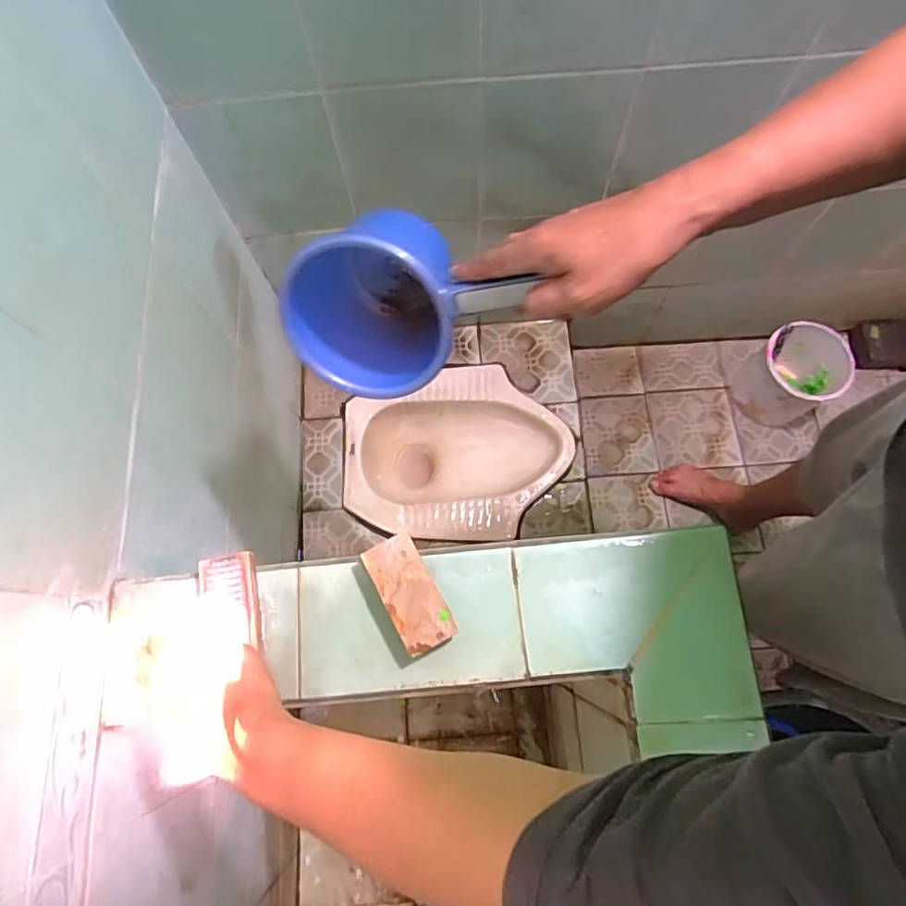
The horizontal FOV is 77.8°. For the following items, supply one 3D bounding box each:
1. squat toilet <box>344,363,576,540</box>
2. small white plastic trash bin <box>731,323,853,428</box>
[{"bbox_3d":[0.011,0.019,1.251,0.464,0.184,0.358,-4,72,0],"label":"squat toilet"},{"bbox_3d":[0.772,-0.178,1.299,0.196,0.189,0.189,0,72,1],"label":"small white plastic trash bin"}]

